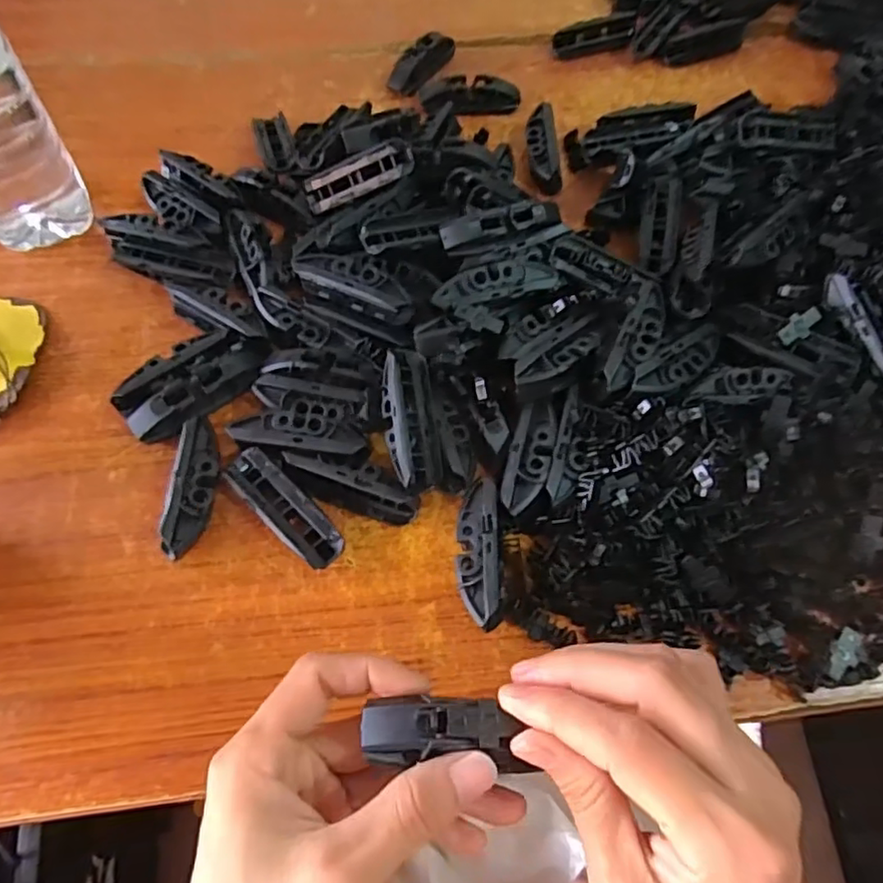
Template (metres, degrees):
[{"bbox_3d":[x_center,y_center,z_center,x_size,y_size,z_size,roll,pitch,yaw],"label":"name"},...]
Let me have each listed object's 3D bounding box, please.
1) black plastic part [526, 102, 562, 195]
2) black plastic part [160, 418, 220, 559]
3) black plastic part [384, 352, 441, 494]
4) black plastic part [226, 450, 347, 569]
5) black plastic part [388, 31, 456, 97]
[{"bbox_3d":[0.070,-0.203,0.440,0.023,0.019,0.063,-2,74,-3],"label":"black plastic part"},{"bbox_3d":[-0.120,0.023,0.314,0.016,0.024,0.070,1,62,-1],"label":"black plastic part"},{"bbox_3d":[-0.015,-0.012,0.316,0.024,0.013,0.070,-7,79,-5],"label":"black plastic part"},{"bbox_3d":[-0.077,0.033,0.313,0.071,0.020,0.022,41,69,18],"label":"black plastic part"},{"bbox_3d":[-0.016,-0.286,0.486,0.023,0.024,0.073,25,64,11],"label":"black plastic part"}]

